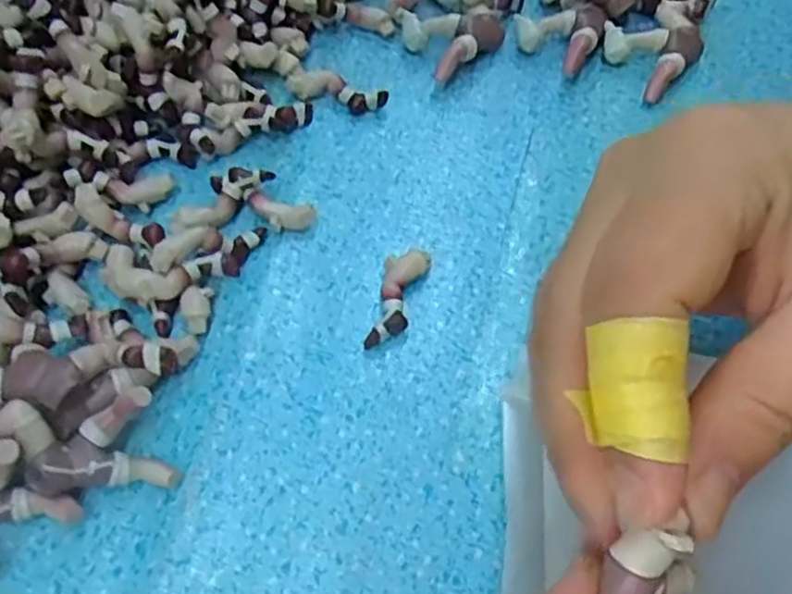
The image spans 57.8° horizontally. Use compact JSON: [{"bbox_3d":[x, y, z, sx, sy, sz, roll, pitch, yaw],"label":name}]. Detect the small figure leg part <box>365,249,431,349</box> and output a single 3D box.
[{"bbox_3d":[0.001,-0.001,0.226,0.014,0.009,0.036,12,61,4],"label":"small figure leg part"}]

